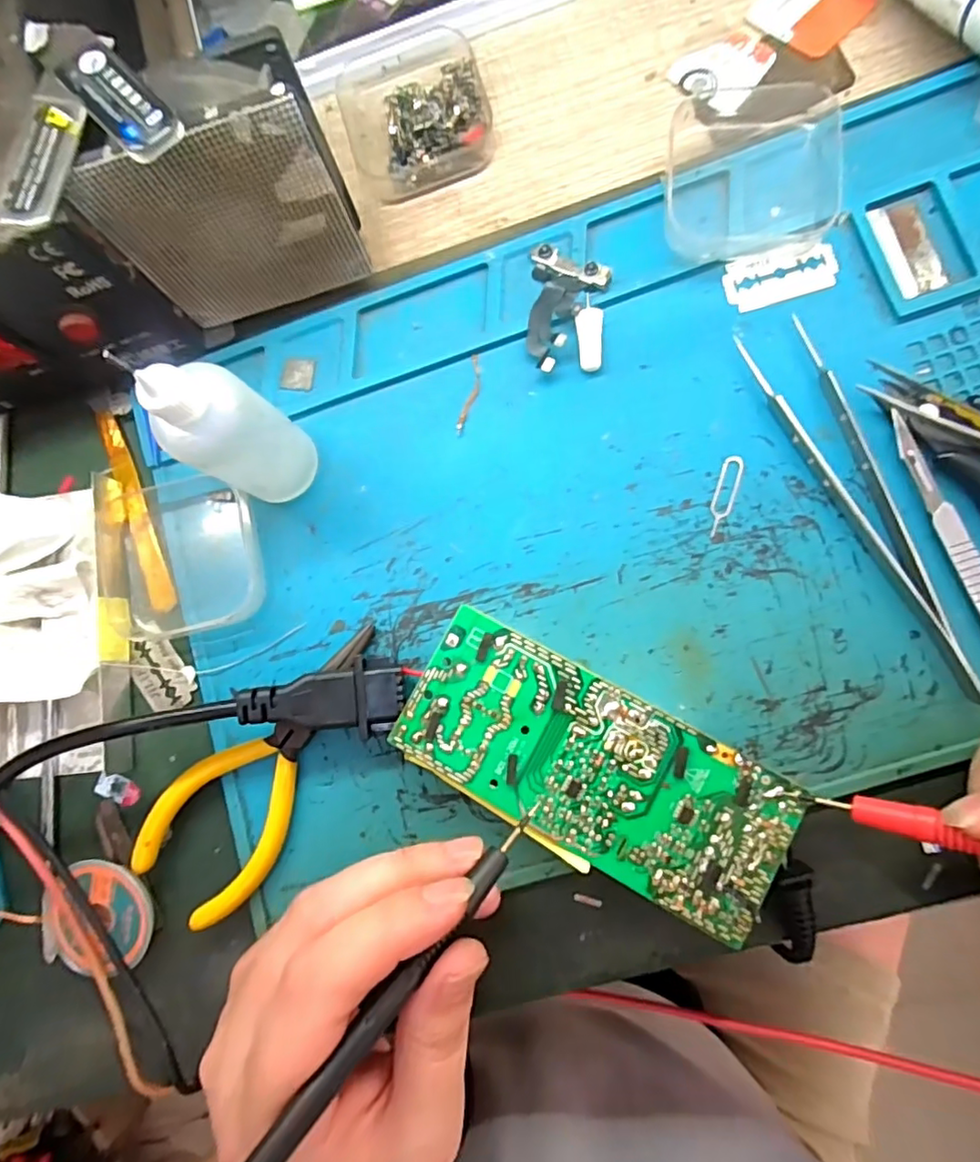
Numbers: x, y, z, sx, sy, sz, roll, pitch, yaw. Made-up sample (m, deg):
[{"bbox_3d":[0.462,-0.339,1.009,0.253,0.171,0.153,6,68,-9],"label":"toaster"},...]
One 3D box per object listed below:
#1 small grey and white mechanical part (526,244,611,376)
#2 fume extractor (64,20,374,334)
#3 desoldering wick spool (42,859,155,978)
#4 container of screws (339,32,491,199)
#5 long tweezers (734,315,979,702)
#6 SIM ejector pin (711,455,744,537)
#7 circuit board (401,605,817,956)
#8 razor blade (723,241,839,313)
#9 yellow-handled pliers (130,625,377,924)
[{"bbox_3d":[0.032,-0.112,0.237,0.031,0.009,0.052,3,84,7],"label":"small grey and white mechanical part"},{"bbox_3d":[-0.093,-0.136,0.216,0.079,0.087,0.030,-18,82,5],"label":"fume extractor"},{"bbox_3d":[-0.156,0.133,0.234,0.043,0.018,0.042,-1,84,7],"label":"desoldering wick spool"},{"bbox_3d":[-0.034,-0.209,0.255,0.062,0.021,0.063,-18,82,5],"label":"container of screws"},{"bbox_3d":[0.142,-0.031,0.214,0.025,0.010,0.149,-28,81,3],"label":"long tweezers"},{"bbox_3d":[0.091,-0.033,0.225,0.008,0.004,0.032,18,86,9],"label":"SIM ejector pin"},{"bbox_3d":[0.036,0.066,0.210,0.132,0.027,0.057,27,88,9],"label":"circuit board"},{"bbox_3d":[0.116,-0.122,0.231,0.042,0.004,0.021,-12,82,6],"label":"razor blade"},{"bbox_3d":[-0.086,0.073,0.232,0.051,0.013,0.127,39,90,9],"label":"yellow-handled pliers"}]

